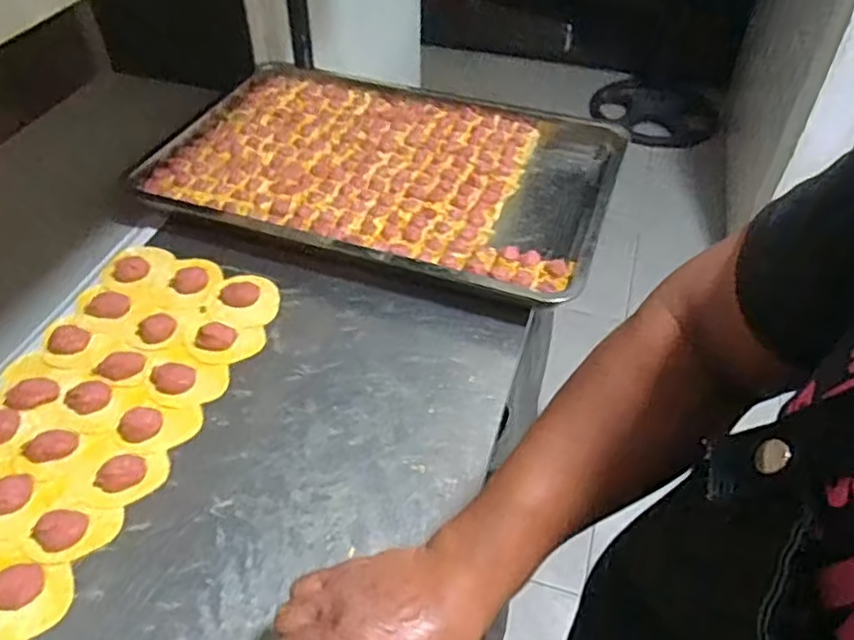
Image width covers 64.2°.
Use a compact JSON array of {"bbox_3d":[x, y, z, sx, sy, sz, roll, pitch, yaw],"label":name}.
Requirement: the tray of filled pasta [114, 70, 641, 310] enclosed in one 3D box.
[{"bbox_3d":[-0.061,-0.206,0.919,0.594,0.048,0.392,17,48,13],"label":"tray of filled pasta"}]

